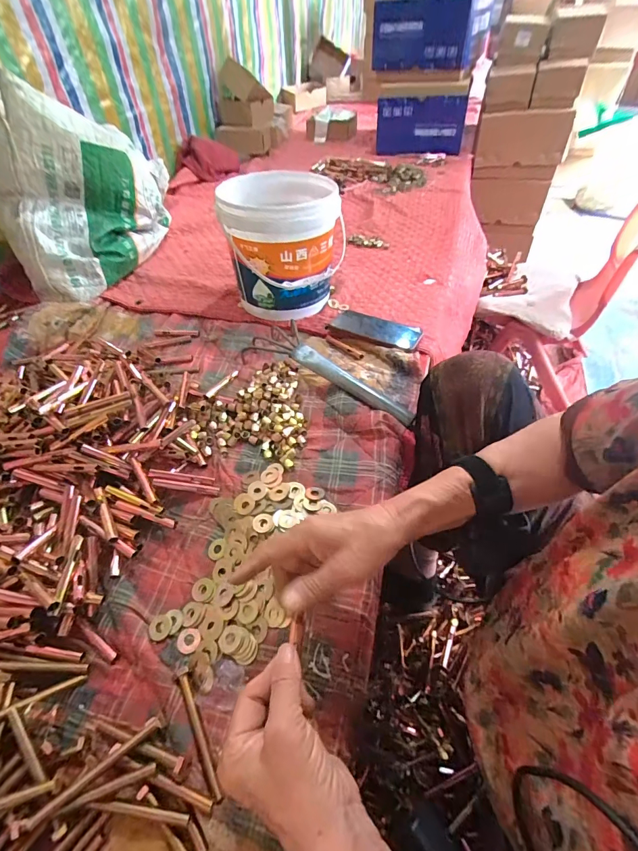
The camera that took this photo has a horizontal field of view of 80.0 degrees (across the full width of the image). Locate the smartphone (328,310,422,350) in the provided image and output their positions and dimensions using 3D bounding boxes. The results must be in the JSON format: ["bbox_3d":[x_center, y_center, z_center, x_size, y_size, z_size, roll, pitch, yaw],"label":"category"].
[{"bbox_3d":[0.097,-0.174,0.685,0.164,0.014,0.078,23,48,22],"label":"smartphone"}]

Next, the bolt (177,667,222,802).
[{"bbox_3d":[-0.108,0.268,0.335,0.011,0.008,0.103,-24,51,-15],"label":"bolt"}]

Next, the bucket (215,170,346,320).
[{"bbox_3d":[-0.063,-0.338,0.722,0.196,0.204,0.222,-7,49,-3],"label":"bucket"}]

